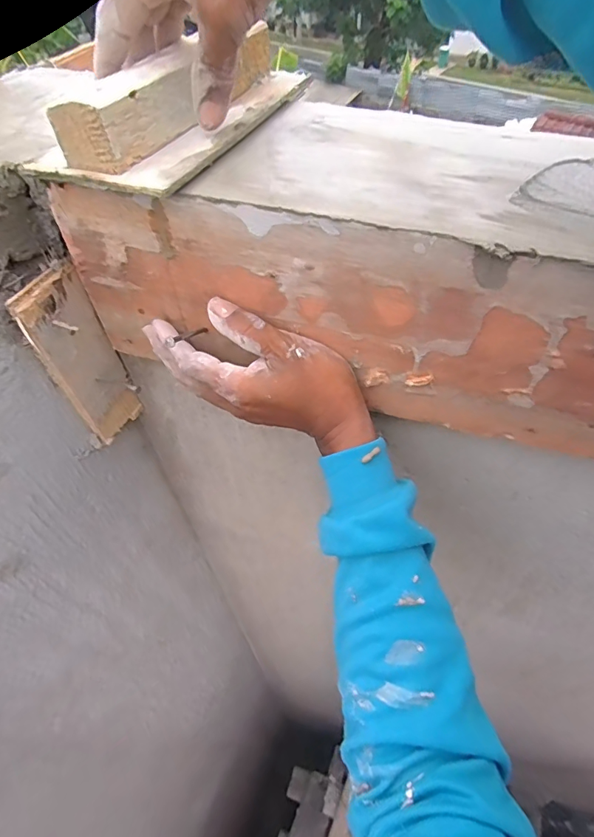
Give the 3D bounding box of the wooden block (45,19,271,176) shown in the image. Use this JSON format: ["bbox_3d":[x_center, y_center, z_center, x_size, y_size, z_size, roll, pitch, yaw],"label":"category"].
[{"bbox_3d":[-0.071,-0.215,0.288,0.034,0.033,0.192,23,56,17],"label":"wooden block"}]

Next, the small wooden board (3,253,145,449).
[{"bbox_3d":[-0.177,-0.045,0.379,0.014,0.170,0.058,28,59,20],"label":"small wooden board"}]

